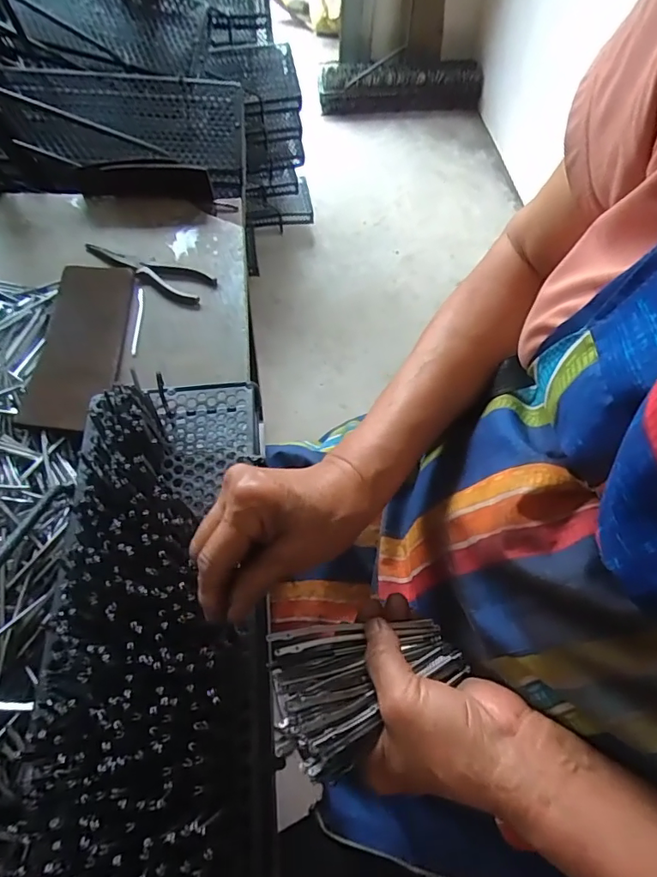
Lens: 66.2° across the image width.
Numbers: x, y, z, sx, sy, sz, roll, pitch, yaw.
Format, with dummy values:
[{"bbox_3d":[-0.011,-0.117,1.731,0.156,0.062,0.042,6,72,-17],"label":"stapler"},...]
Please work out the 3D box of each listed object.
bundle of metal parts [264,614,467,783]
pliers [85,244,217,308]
[{"bbox_3d":[0.026,0.144,0.292,0.112,0.017,0.079,-3,38,-12],"label":"bundle of metal parts"},{"bbox_3d":[-0.236,-0.222,0.658,0.188,0.009,0.057,26,60,14],"label":"pliers"}]

